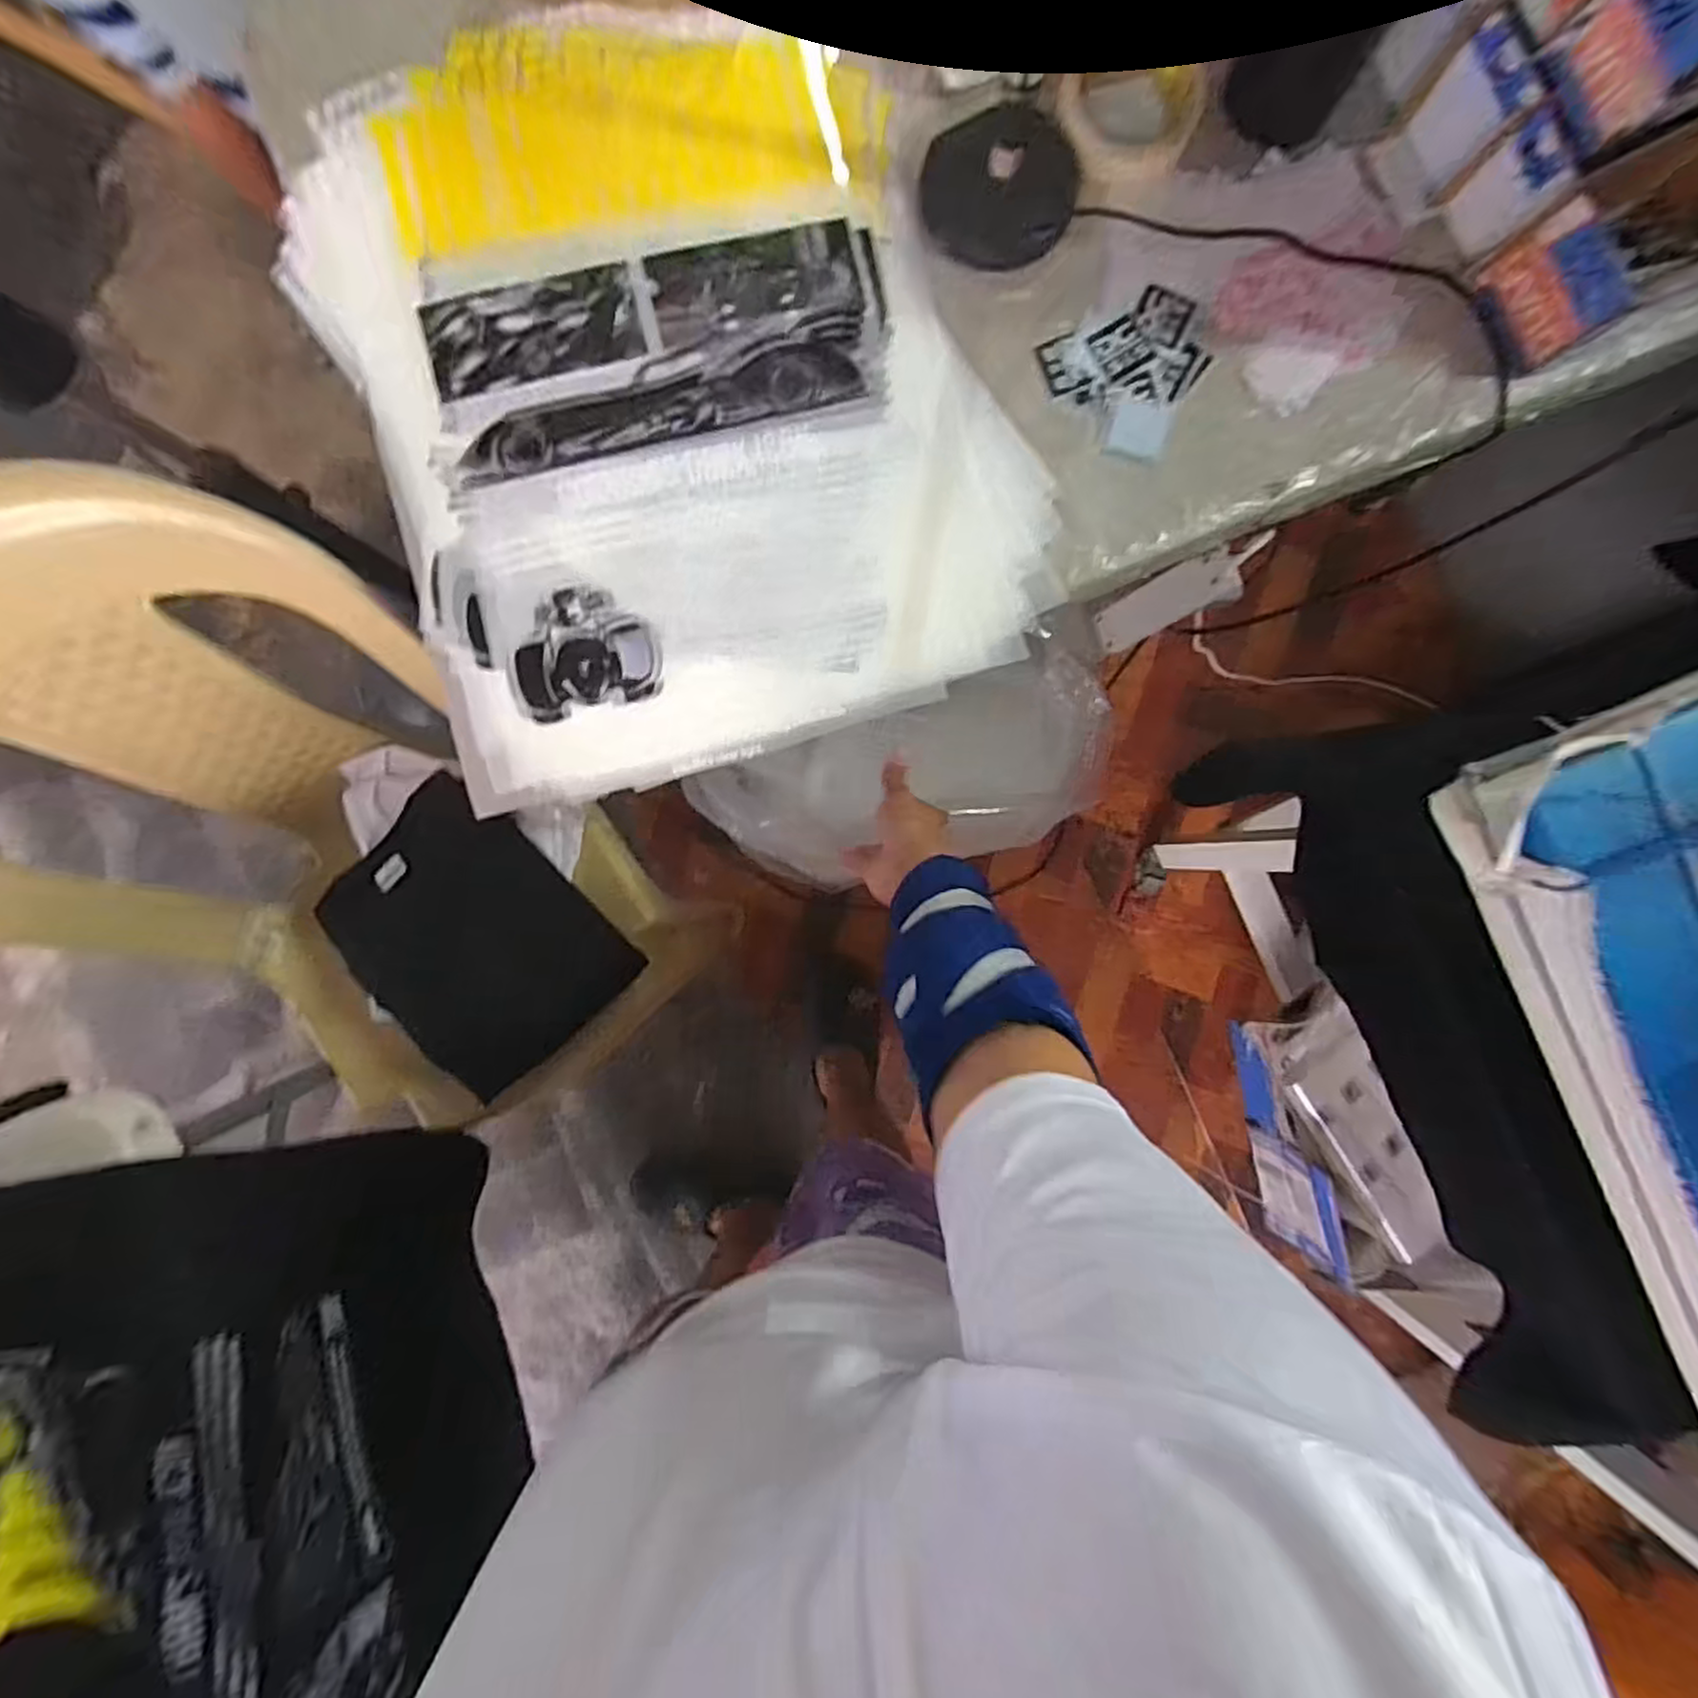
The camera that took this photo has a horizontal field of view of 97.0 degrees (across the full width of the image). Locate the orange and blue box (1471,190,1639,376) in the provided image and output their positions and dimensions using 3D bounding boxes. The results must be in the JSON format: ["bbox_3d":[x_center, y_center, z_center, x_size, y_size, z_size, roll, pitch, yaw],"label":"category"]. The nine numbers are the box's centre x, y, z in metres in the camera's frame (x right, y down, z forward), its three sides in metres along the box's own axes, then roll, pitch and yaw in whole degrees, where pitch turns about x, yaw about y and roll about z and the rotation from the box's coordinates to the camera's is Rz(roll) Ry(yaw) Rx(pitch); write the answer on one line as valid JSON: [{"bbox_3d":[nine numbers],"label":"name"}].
[{"bbox_3d":[0.459,-0.366,0.489,0.026,0.068,0.081,-28,90,-1],"label":"orange and blue box"}]

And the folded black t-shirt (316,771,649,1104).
[{"bbox_3d":[-0.395,0.094,0.787,0.231,0.075,0.291,-40,90,-2],"label":"folded black t-shirt"}]

